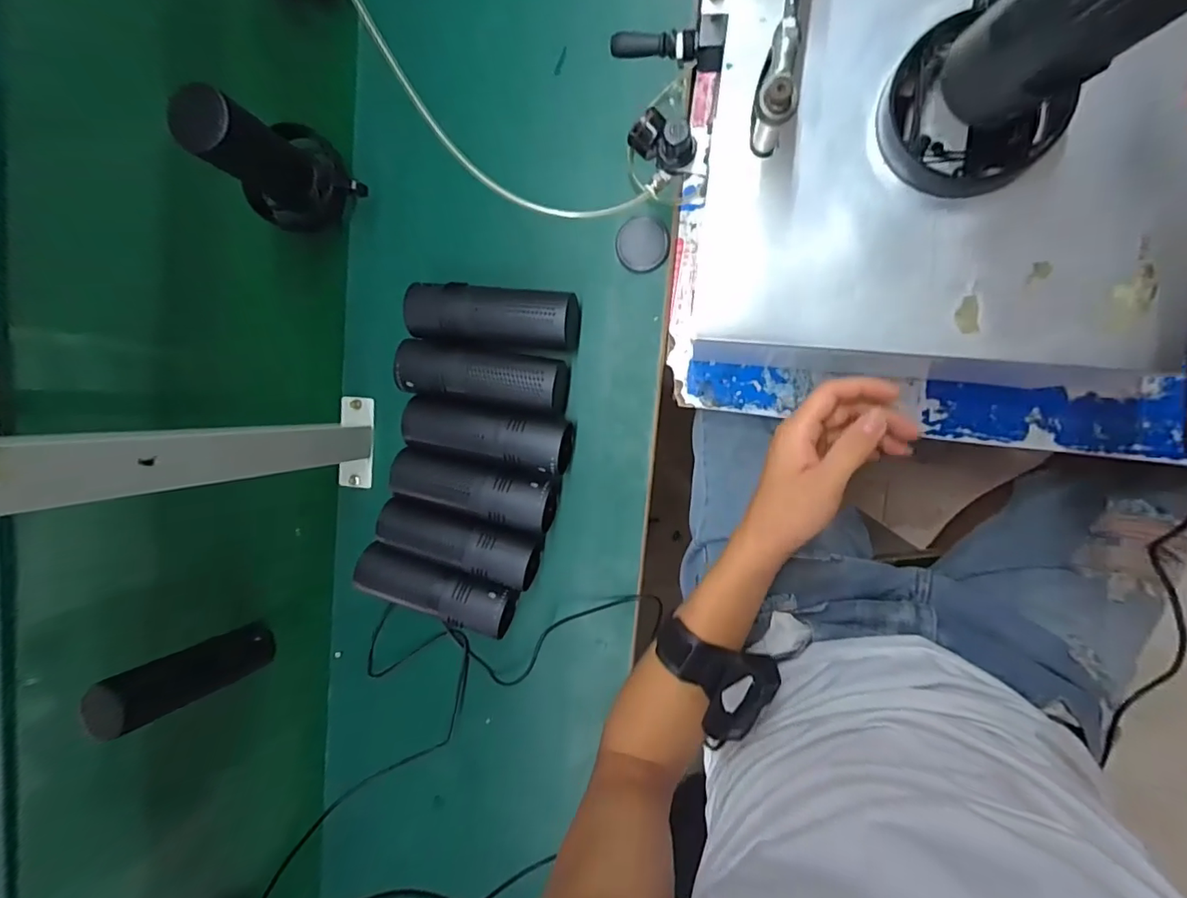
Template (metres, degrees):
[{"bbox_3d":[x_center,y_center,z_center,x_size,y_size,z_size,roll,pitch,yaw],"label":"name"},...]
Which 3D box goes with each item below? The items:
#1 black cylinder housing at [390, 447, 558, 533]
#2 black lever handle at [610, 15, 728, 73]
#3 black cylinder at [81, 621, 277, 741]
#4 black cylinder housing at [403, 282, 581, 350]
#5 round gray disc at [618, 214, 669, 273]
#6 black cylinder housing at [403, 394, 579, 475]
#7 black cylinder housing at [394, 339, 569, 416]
[{"bbox_3d":[-0.117,0.036,0.527,0.163,0.052,0.058,14,96,9],"label":"black cylinder housing"},{"bbox_3d":[0.058,-0.316,0.403,0.089,0.028,0.023,12,96,9],"label":"black lever handle"},{"bbox_3d":[-0.420,0.235,0.536,0.051,0.200,0.055,-25,86,6],"label":"black cylinder"},{"bbox_3d":[-0.098,-0.128,0.513,0.162,0.054,0.062,4,95,10],"label":"black cylinder housing"},{"bbox_3d":[0.048,-0.198,0.506,0.050,0.013,0.049,1,94,10],"label":"round gray disc"},{"bbox_3d":[-0.102,-0.016,0.521,0.160,0.054,0.060,12,96,9],"label":"black cylinder housing"},{"bbox_3d":[-0.108,-0.071,0.518,0.165,0.057,0.055,9,96,10],"label":"black cylinder housing"}]

